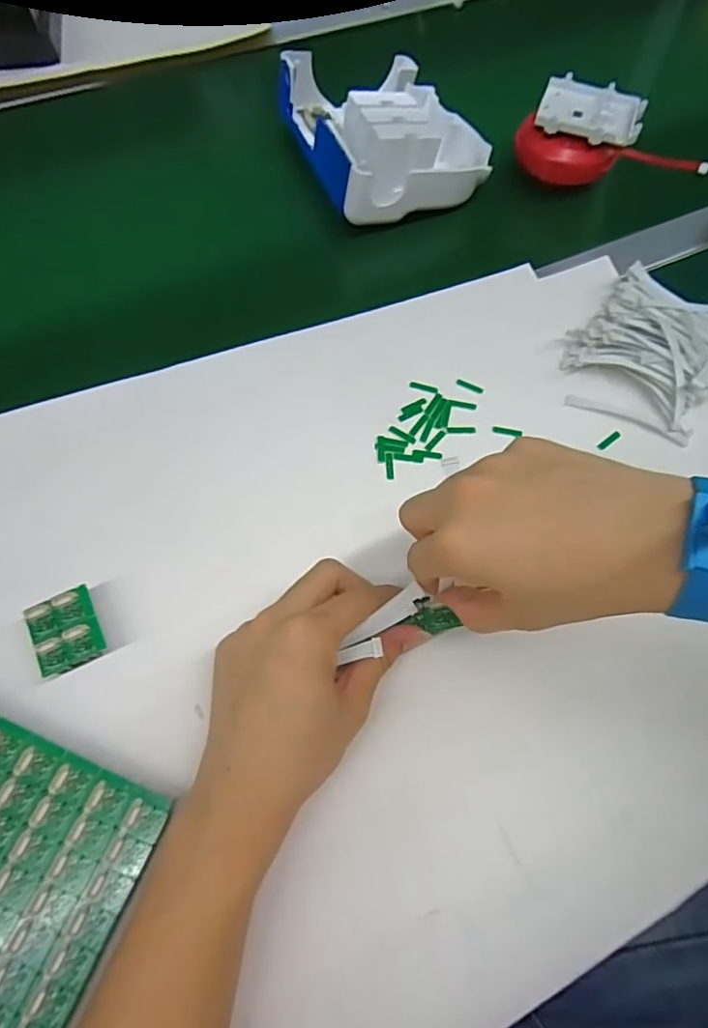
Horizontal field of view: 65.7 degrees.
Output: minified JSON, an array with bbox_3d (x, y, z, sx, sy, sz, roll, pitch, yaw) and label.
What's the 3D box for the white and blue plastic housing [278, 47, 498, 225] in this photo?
[{"bbox_3d":[0.028,-0.347,0.499,0.148,0.075,0.174,-21,68,-12],"label":"white and blue plastic housing"}]

